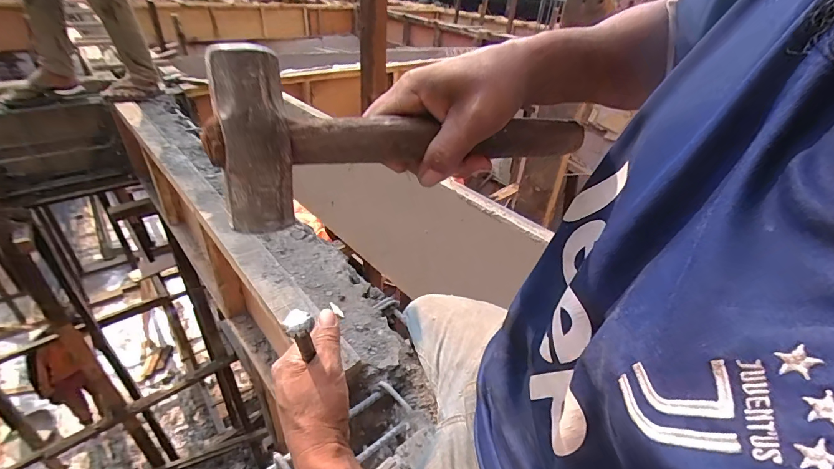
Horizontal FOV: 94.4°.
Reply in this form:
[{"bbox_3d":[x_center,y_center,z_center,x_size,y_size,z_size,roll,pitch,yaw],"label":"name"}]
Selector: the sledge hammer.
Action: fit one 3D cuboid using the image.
[{"bbox_3d":[0.021,-0.069,0.277,0.301,0.088,0.038,-10,37,-30],"label":"sledge hammer"}]

